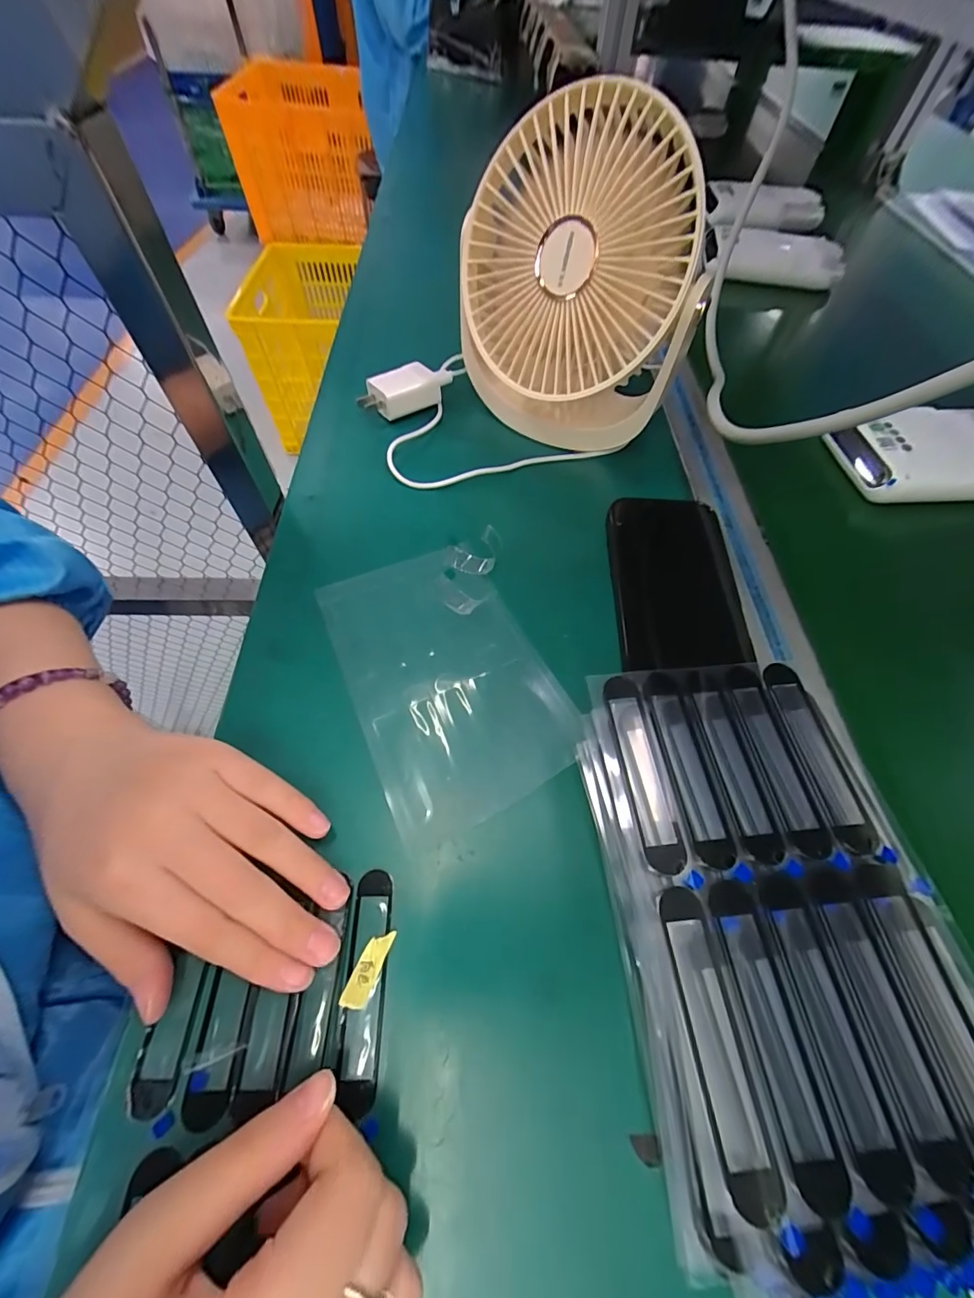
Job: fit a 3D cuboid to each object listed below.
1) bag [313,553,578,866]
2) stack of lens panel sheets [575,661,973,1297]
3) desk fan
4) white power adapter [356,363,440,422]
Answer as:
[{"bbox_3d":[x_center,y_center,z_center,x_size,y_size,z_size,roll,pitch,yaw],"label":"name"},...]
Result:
[{"bbox_3d":[-0.025,0.012,0.255,0.105,0.006,0.162,-23,63,-13],"label":"bag"},{"bbox_3d":[0.107,0.104,0.180,0.117,0.053,0.194,-4,61,-3],"label":"stack of lens panel sheets"},{"bbox_3d":[0.066,-0.245,0.307,0.160,0.161,0.124,26,64,13],"label":"desk fan"},{"bbox_3d":[-0.071,-0.210,0.365,0.060,0.024,0.033,-32,66,-17],"label":"white power adapter"}]

